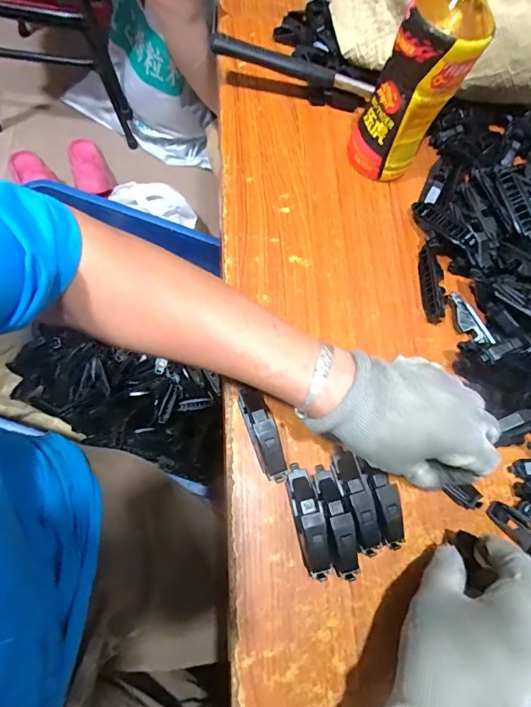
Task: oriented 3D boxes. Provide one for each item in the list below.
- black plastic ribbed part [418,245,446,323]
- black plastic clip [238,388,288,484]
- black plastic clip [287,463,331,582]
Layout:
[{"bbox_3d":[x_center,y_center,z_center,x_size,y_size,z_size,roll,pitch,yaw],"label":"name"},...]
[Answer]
[{"bbox_3d":[0.166,-0.067,0.416,0.021,0.013,0.078,4,70,-8],"label":"black plastic ribbed part"},{"bbox_3d":[-0.001,0.064,0.334,0.021,0.020,0.072,-16,74,-14],"label":"black plastic clip"},{"bbox_3d":[0.033,0.125,0.317,0.020,0.019,0.080,-7,72,-12],"label":"black plastic clip"}]

